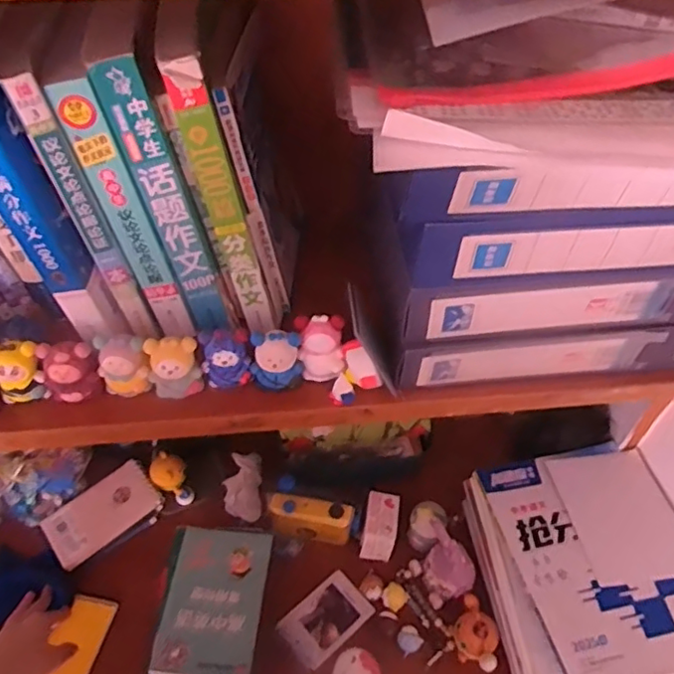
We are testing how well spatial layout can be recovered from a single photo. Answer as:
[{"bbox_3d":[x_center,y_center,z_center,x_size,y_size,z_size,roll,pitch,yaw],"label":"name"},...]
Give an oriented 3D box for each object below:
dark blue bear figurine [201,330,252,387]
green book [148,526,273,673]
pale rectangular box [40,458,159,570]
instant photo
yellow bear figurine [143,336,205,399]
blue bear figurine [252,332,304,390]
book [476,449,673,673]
[{"bbox_3d":[-0.086,0.018,0.463,0.035,0.046,0.022,-1,49,-3],"label":"dark blue bear figurine"},{"bbox_3d":[-0.129,0.274,0.631,0.103,0.015,0.148,2,49,0],"label":"green book"},{"bbox_3d":[-0.293,0.218,0.749,0.132,0.018,0.073,-34,58,-27],"label":"pale rectangular box"},{"bbox_3d":[-0.013,0.325,0.692,0.097,0.009,0.065,-36,57,-24],"label":"instant photo"},{"bbox_3d":[-0.124,0.024,0.460,0.038,0.047,0.026,-10,50,-10],"label":"yellow bear figurine"},{"bbox_3d":[-0.046,0.017,0.461,0.038,0.044,0.026,-1,49,-3],"label":"blue bear figurine"},{"bbox_3d":[0.293,0.230,0.651,0.197,0.016,0.250,-10,42,-6],"label":"book"}]

